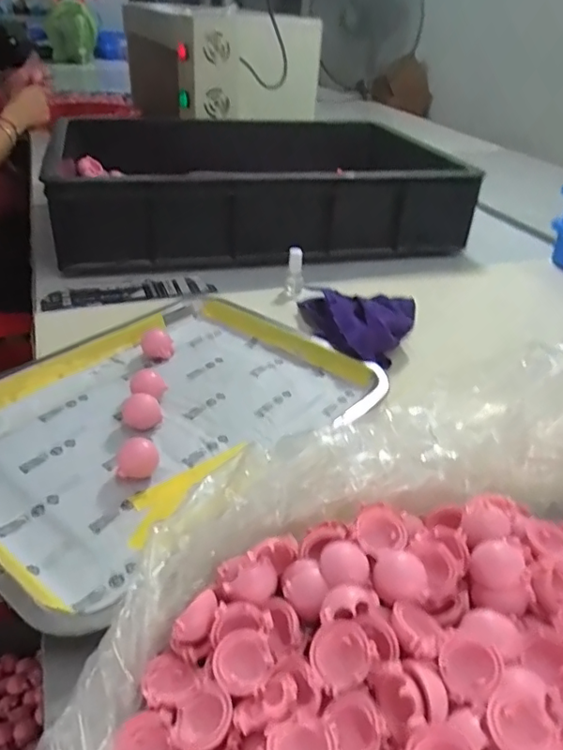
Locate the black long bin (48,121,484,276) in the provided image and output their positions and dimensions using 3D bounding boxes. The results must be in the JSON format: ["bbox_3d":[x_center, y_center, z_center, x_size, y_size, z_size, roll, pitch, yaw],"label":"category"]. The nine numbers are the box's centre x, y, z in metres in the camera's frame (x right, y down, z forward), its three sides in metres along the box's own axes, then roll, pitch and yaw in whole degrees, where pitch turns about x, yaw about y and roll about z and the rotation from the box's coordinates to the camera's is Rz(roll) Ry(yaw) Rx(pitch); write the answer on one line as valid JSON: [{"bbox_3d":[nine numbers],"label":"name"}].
[{"bbox_3d":[-0.068,-0.312,0.890,0.558,0.124,0.460,-10,36,-19],"label":"black long bin"}]

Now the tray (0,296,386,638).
[{"bbox_3d":[-0.097,0.026,0.475,0.261,0.028,0.367,26,40,29],"label":"tray"}]

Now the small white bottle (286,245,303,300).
[{"bbox_3d":[0.018,-0.129,0.698,0.019,0.060,0.015,7,34,4],"label":"small white bottle"}]

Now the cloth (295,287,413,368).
[{"bbox_3d":[0.076,-0.062,0.594,0.122,0.050,0.116,11,35,11],"label":"cloth"}]

